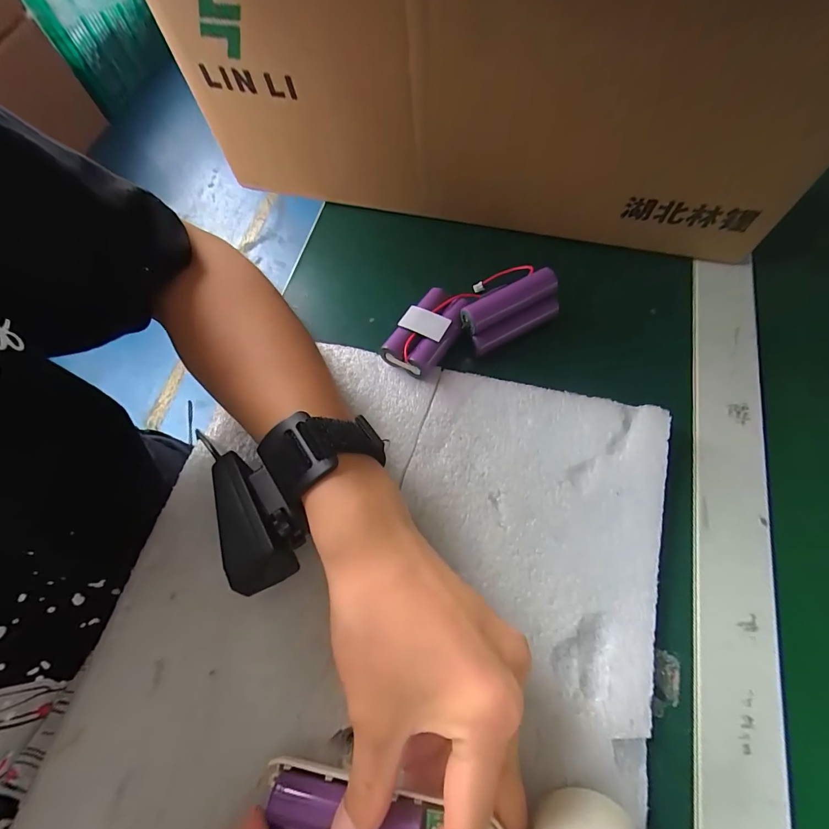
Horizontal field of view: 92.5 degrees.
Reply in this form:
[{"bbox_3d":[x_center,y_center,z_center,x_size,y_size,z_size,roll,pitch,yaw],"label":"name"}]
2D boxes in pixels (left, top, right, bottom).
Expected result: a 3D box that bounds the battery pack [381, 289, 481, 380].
[{"bbox_3d":[0.010,-0.059,0.267,0.034,0.017,0.069,31,72,13],"label":"battery pack"}]

